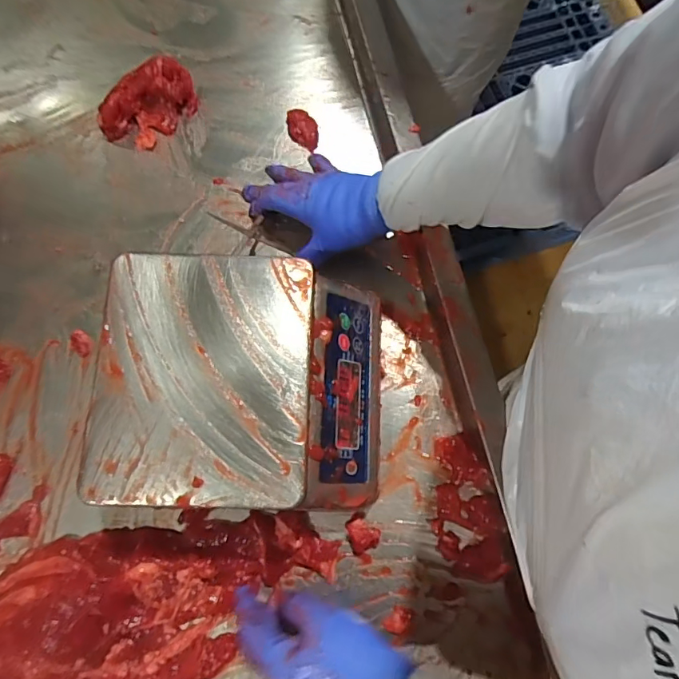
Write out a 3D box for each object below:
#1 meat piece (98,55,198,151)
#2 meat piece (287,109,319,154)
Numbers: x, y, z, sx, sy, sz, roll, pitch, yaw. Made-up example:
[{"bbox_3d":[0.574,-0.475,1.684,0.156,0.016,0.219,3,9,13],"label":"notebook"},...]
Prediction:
[{"bbox_3d":[-0.234,-0.293,0.596,0.067,0.044,0.126,42,80,10],"label":"meat piece"},{"bbox_3d":[-0.046,-0.266,0.606,0.037,0.009,0.055,-8,75,-1],"label":"meat piece"}]

